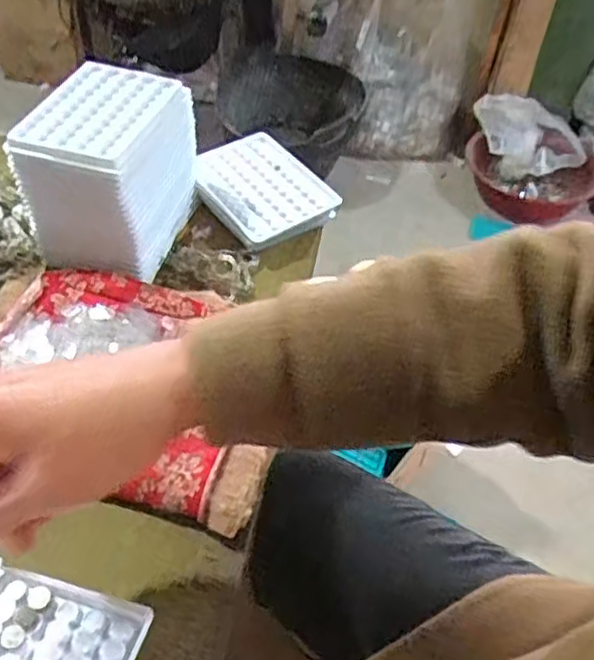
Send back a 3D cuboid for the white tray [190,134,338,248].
[{"bbox_3d":[-0.035,-0.131,0.618,0.095,0.020,0.134,-27,56,-28],"label":"white tray"}]

